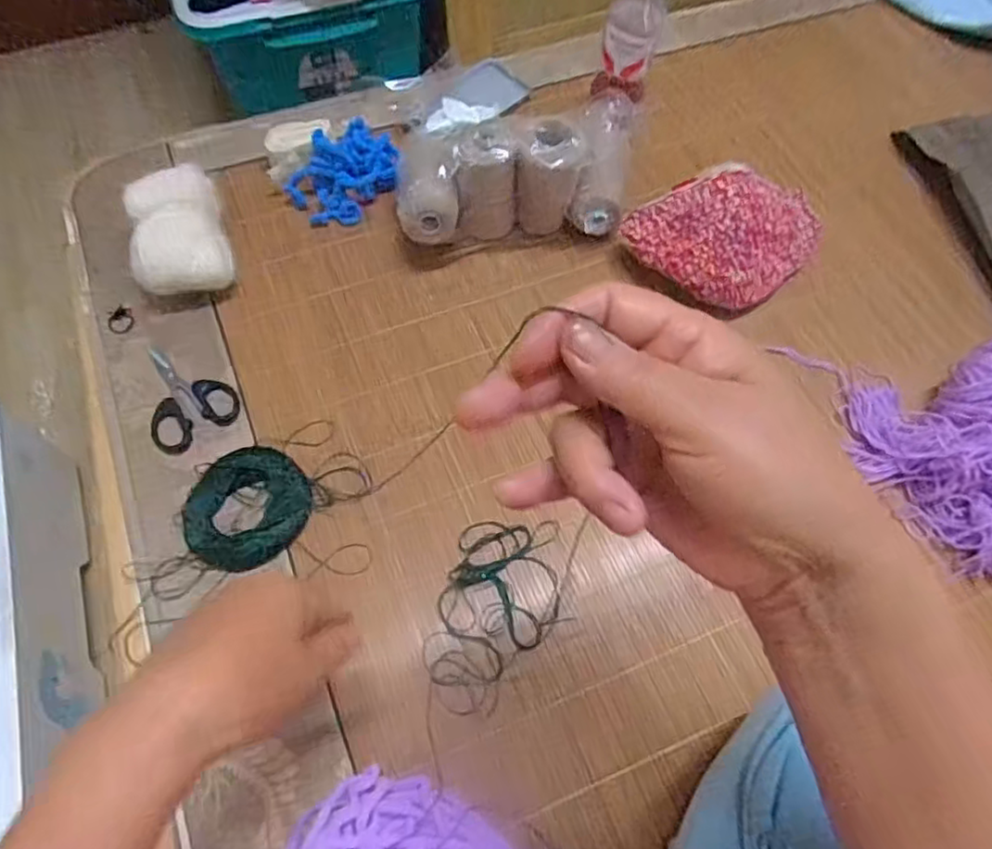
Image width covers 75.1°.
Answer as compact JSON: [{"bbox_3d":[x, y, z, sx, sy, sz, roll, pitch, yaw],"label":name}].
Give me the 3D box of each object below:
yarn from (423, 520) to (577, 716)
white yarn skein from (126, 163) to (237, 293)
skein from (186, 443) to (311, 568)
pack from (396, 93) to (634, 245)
[{"bbox_3d":[0.002,0.144,0.503,0.089,0.006,0.153,15,65,7],"label":"yarn"},{"bbox_3d":[-0.297,-0.175,0.611,0.081,0.075,0.109,-14,64,-7],"label":"white yarn skein"},{"bbox_3d":[-0.203,0.068,0.527,0.088,0.019,0.100,39,70,17],"label":"skein"},{"bbox_3d":[0.021,-0.222,0.620,0.226,0.113,0.083,-14,65,-7],"label":"pack"}]

